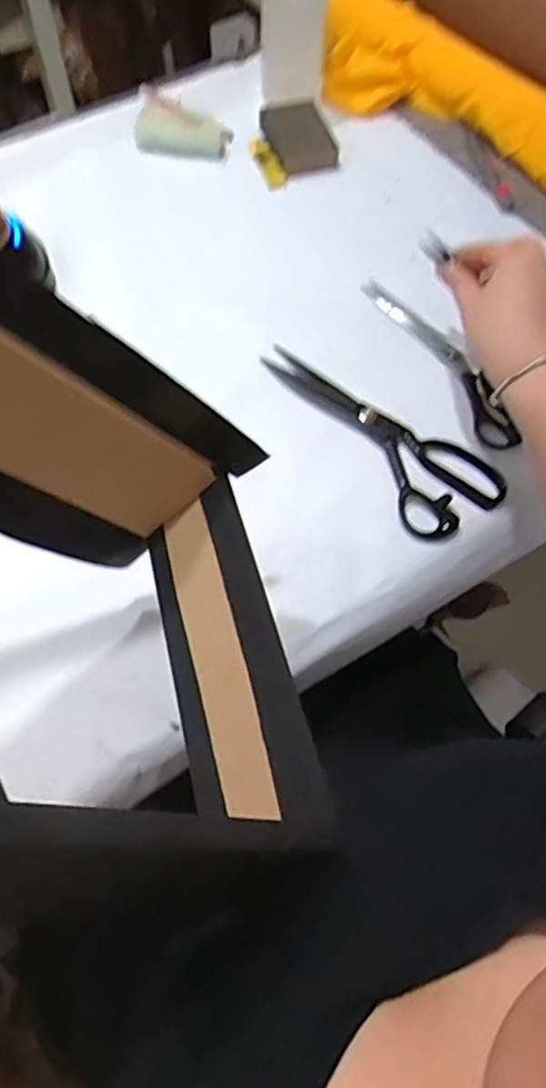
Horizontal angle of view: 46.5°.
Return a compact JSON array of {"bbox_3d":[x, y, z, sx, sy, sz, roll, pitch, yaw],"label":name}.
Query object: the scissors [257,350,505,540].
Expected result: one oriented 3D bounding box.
[{"bbox_3d":[0.101,-0.113,0.583,0.096,0.012,0.240,-32,69,-14],"label":"scissors"}]

